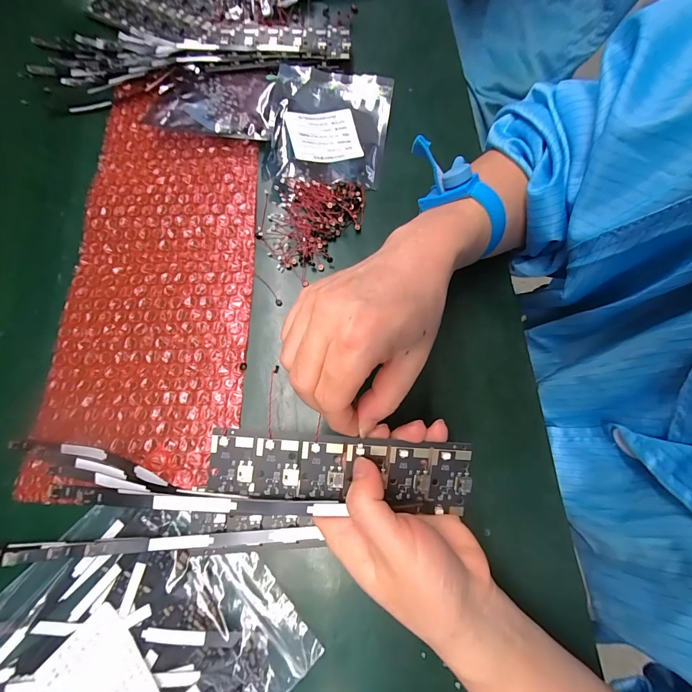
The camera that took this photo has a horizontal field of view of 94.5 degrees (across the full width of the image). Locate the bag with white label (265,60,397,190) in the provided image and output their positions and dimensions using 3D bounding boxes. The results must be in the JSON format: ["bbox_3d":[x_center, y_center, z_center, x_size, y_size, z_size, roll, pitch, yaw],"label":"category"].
[{"bbox_3d":[-0.014,-0.185,0.270,0.096,0.019,0.111,7,75,3],"label":"bag with white label"}]

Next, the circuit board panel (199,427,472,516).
[{"bbox_3d":[-0.002,0.062,0.163,0.132,0.004,0.036,8,92,-5],"label":"circuit board panel"}]

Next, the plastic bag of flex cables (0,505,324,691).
[{"bbox_3d":[-0.147,0.191,0.172,0.253,0.020,0.142,-40,78,-9],"label":"plastic bag of flex cables"}]

